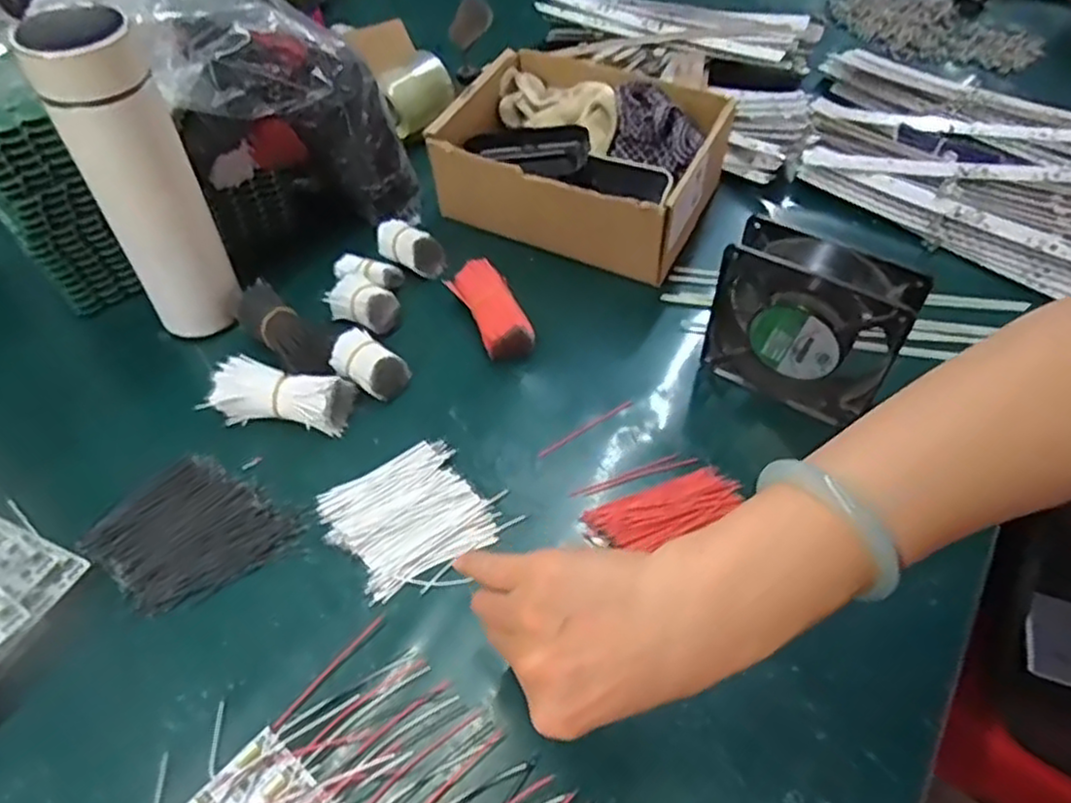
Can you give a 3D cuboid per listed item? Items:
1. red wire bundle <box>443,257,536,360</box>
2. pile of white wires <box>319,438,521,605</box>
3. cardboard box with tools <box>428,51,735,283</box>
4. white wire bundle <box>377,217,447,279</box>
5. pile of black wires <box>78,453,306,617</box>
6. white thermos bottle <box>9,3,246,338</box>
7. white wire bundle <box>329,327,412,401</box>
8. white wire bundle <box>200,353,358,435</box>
[{"bbox_3d":[-0.034,-0.072,0.565,0.040,0.024,0.092,-23,54,-19],"label":"red wire bundle"},{"bbox_3d":[-0.079,0.071,0.466,0.100,0.010,0.085,-25,60,-21],"label":"pile of white wires"},{"bbox_3d":[0.040,-0.212,0.637,0.215,0.089,0.182,20,54,16],"label":"cardboard box with tools"},{"bbox_3d":[-0.105,-0.129,0.604,0.061,0.031,0.024,19,52,14],"label":"white wire bundle"},{"bbox_3d":[-0.219,0.082,0.458,0.105,0.009,0.095,33,57,24],"label":"pile of black wires"},{"bbox_3d":[-0.259,-0.139,0.487,0.066,0.222,0.060,-23,54,-19],"label":"white thermos bottle"},{"bbox_3d":[-0.122,-0.027,0.530,0.057,0.030,0.032,25,54,19],"label":"white wire bundle"},{"bbox_3d":[-0.180,-0.005,0.511,0.096,0.030,0.039,5,50,3],"label":"white wire bundle"}]

